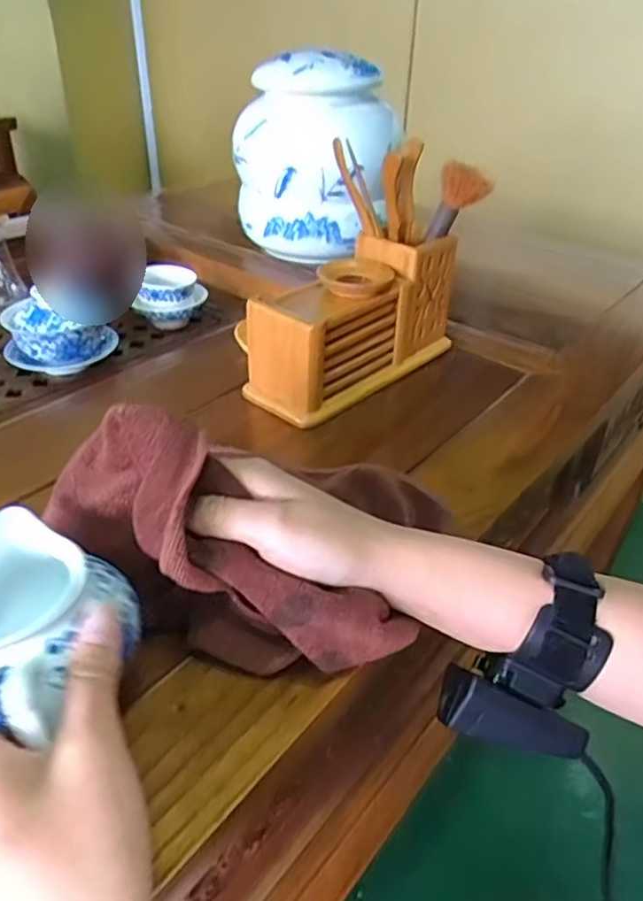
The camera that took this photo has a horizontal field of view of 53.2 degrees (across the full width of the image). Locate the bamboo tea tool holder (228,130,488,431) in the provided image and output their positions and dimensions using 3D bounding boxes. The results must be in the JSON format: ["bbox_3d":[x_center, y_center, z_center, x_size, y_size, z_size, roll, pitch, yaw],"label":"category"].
[{"bbox_3d":[0.033,-0.133,0.514,0.197,0.172,0.077,-25,43,-34],"label":"bamboo tea tool holder"}]

